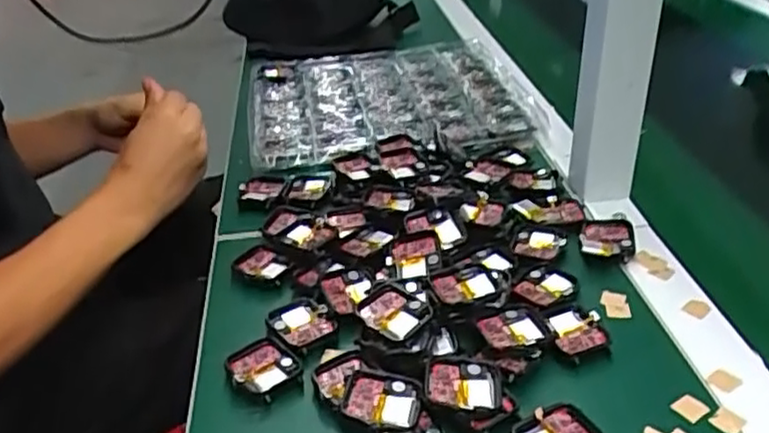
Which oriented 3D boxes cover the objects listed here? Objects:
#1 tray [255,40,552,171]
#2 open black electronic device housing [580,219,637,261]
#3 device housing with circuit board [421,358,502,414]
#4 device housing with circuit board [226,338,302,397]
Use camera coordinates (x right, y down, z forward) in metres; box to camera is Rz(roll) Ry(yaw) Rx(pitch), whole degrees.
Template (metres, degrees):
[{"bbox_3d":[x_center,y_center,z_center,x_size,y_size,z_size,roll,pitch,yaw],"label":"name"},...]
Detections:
[{"bbox_3d":[-0.002,-0.129,0.755,0.282,0.019,0.261,-7,33,-9],"label":"tray"},{"bbox_3d":[0.166,0.014,0.526,0.039,0.007,0.056,6,33,12],"label":"open black electronic device housing"},{"bbox_3d":[0.044,0.097,0.396,0.042,0.012,0.036,2,32,6],"label":"device housing with circuit board"},{"bbox_3d":[-0.073,0.092,0.430,0.040,0.008,0.036,23,40,34],"label":"device housing with circuit board"}]

